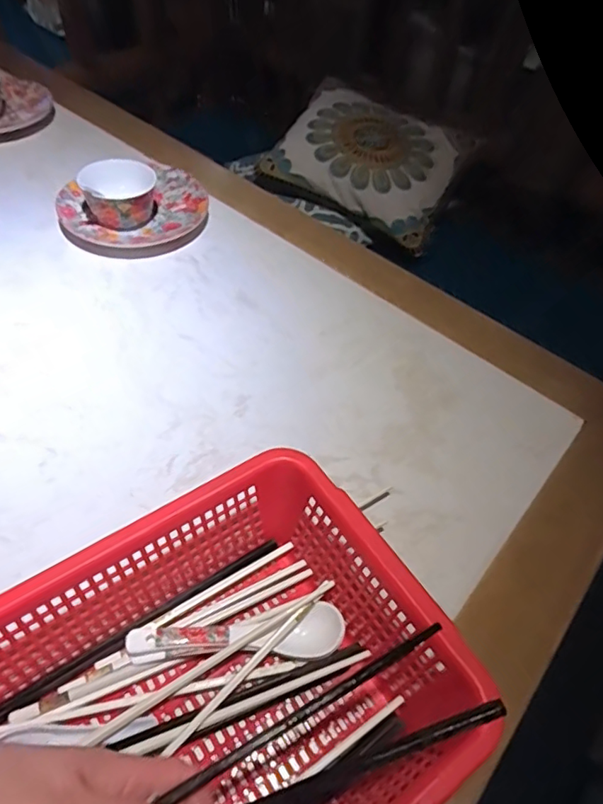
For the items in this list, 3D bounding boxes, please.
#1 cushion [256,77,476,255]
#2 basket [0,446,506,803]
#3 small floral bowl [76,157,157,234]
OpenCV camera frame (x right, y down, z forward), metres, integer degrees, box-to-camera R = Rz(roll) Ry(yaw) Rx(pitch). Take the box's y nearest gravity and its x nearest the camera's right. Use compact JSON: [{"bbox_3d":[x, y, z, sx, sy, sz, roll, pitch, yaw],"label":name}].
[{"bbox_3d":[0.156,-0.564,1.194,0.394,0.084,0.333,27,73,6],"label":"cushion"},{"bbox_3d":[-0.069,0.210,0.362,0.314,0.106,0.247,-27,58,-23],"label":"basket"},{"bbox_3d":[-0.251,-0.281,0.744,0.098,0.080,0.079,-12,54,-13],"label":"small floral bowl"}]

